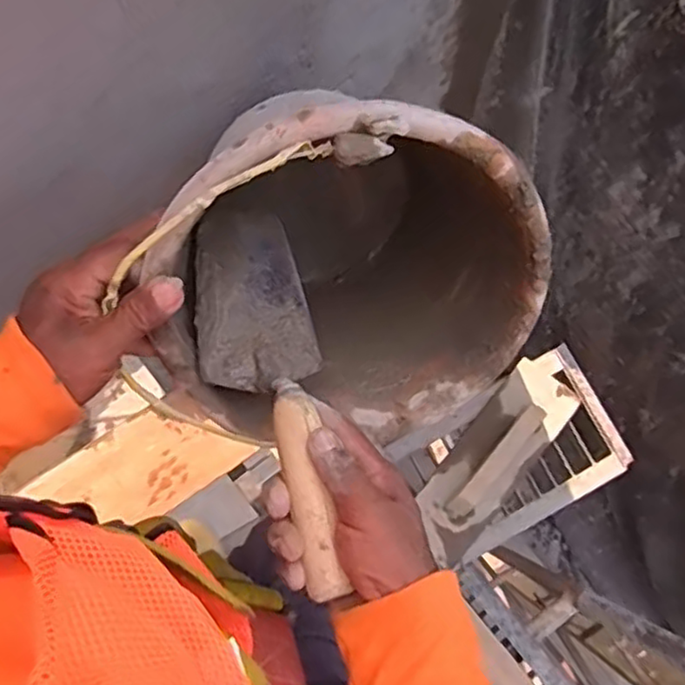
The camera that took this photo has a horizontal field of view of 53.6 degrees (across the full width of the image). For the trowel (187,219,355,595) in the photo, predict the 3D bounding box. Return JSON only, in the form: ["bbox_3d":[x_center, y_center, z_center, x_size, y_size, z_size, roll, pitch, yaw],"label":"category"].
[{"bbox_3d":[-0.049,0.028,0.466,0.079,0.067,0.283,-19,58,-2],"label":"trowel"}]

